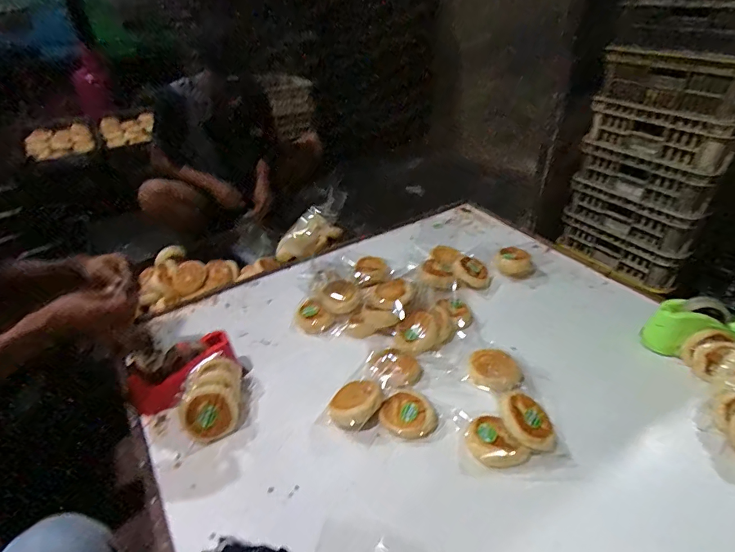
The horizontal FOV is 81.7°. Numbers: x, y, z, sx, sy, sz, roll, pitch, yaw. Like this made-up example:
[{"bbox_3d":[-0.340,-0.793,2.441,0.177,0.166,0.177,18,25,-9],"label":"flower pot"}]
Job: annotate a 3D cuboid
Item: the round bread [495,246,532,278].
[{"bbox_3d":[0.409,-0.035,1.192,0.103,0.059,0.079,8,35,15],"label":"round bread"}]

